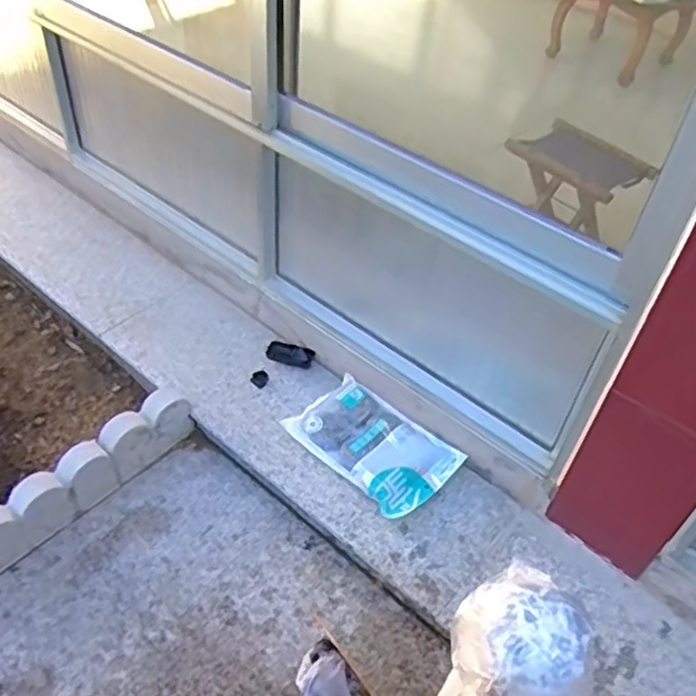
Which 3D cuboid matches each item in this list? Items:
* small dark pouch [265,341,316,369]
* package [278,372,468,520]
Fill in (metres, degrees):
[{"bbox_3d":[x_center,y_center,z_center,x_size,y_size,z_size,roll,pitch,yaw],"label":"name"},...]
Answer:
[{"bbox_3d":[-0.135,0.015,1.572,0.111,0.025,0.044,15,52,13],"label":"small dark pouch"},{"bbox_3d":[0.051,0.195,1.392,0.324,0.024,0.198,37,60,27],"label":"package"}]

